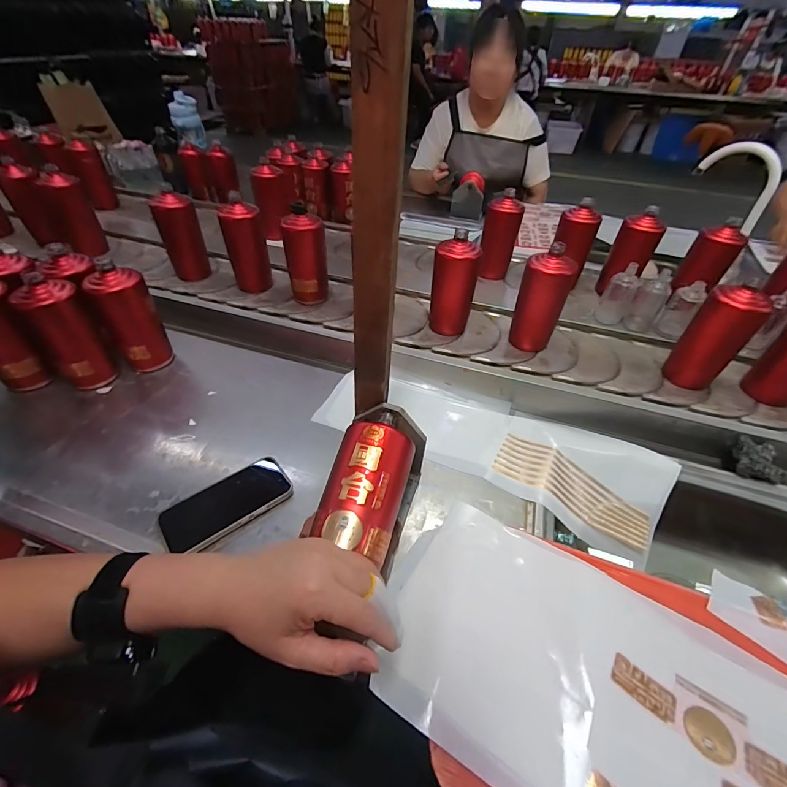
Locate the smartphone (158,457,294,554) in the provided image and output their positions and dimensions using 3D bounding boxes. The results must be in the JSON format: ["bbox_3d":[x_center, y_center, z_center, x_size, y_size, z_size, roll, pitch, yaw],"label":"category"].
[{"bbox_3d":[-0.213,0.140,0.490,0.152,0.010,0.082,-30,54,-30],"label":"smartphone"}]

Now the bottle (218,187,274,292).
[{"bbox_3d":[-0.315,-0.315,0.810,0.084,0.174,0.077,-20,49,-20],"label":"bottle"}]

